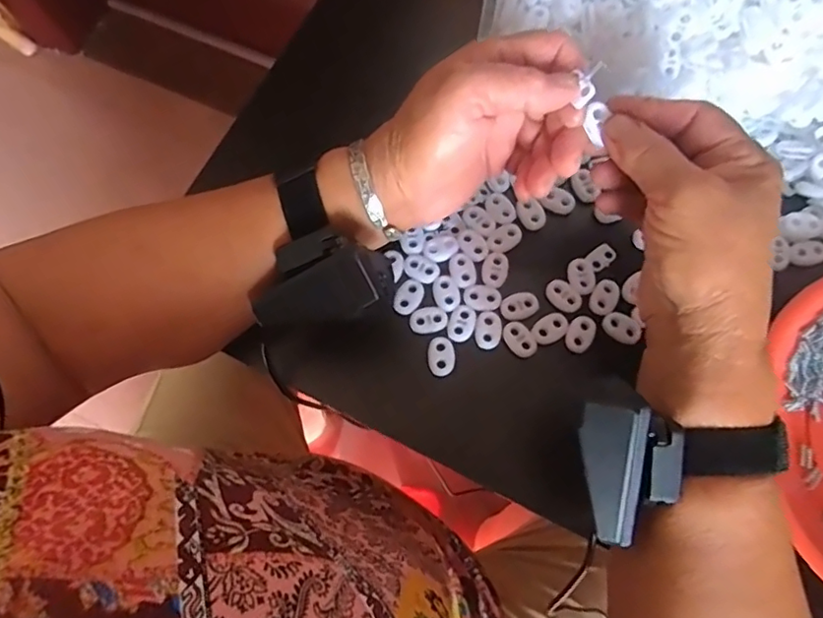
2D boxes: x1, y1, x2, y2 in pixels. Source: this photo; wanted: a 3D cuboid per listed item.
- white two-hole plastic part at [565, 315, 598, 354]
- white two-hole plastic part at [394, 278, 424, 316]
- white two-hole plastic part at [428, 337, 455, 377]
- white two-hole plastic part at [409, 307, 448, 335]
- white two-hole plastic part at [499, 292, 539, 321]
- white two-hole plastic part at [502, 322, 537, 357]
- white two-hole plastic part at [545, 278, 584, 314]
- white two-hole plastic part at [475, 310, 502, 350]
[{"bbox_3d":[0.100,0.015,0.331,0.015,0.004,0.023,27,76,9],"label":"white two-hole plastic part"},{"bbox_3d":[-0.001,-0.007,0.337,0.015,0.004,0.023,26,76,9],"label":"white two-hole plastic part"},{"bbox_3d":[0.018,0.028,0.327,0.015,0.004,0.023,0,74,1],"label":"white two-hole plastic part"},{"bbox_3d":[0.010,0.007,0.334,0.022,0.004,0.015,-13,74,-2],"label":"white two-hole plastic part"},{"bbox_3d":[0.065,-0.002,0.334,0.023,0.004,0.016,-14,74,-3],"label":"white two-hole plastic part"},{"bbox_3d":[0.064,0.018,0.329,0.015,0.004,0.022,-35,76,-8],"label":"white two-hole plastic part"},{"bbox_3d":[0.092,-0.008,0.334,0.016,0.004,0.022,-42,77,-10],"label":"white two-hole plastic part"},{"bbox_3d":[0.046,0.013,0.331,0.015,0.004,0.023,13,74,5],"label":"white two-hole plastic part"}]

